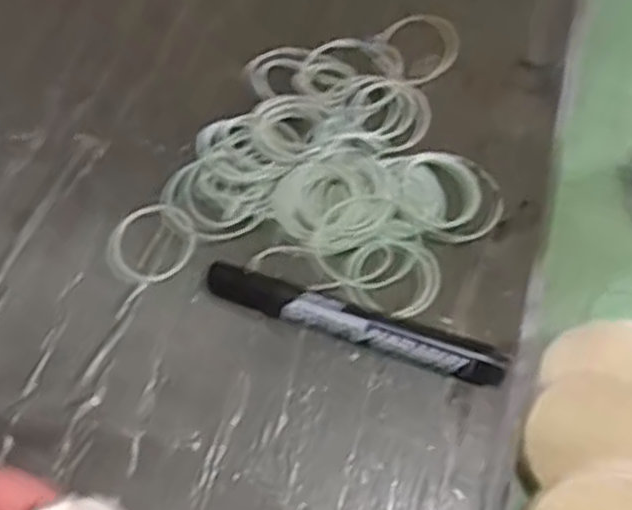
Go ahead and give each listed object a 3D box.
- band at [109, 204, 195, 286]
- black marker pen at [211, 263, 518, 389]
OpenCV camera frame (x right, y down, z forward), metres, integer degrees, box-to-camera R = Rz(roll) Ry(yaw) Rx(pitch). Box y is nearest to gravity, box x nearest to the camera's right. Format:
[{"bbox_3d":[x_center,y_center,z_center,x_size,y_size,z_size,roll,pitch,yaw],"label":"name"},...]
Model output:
[{"bbox_3d":[-0.082,-0.006,0.387,0.041,0.004,0.046,40,71,17],"label":"band"},{"bbox_3d":[0.017,0.031,0.359,0.141,0.017,0.020,18,66,9],"label":"black marker pen"}]

